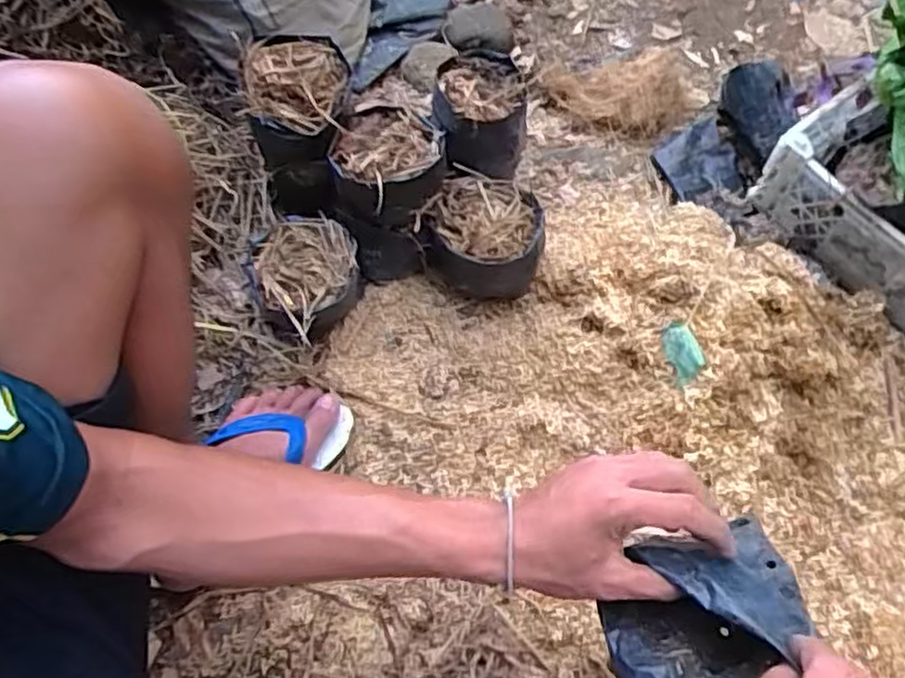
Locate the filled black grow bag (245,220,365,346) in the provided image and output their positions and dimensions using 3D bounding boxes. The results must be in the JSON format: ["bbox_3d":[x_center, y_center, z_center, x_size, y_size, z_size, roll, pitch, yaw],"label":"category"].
[{"bbox_3d":[-0.156,-0.060,0.785,0.119,0.094,0.117,32,69,14],"label":"filled black grow bag"}]

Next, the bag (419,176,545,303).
[{"bbox_3d":[0.033,-0.106,0.810,0.130,0.120,0.097,3,65,2],"label":"bag"}]

